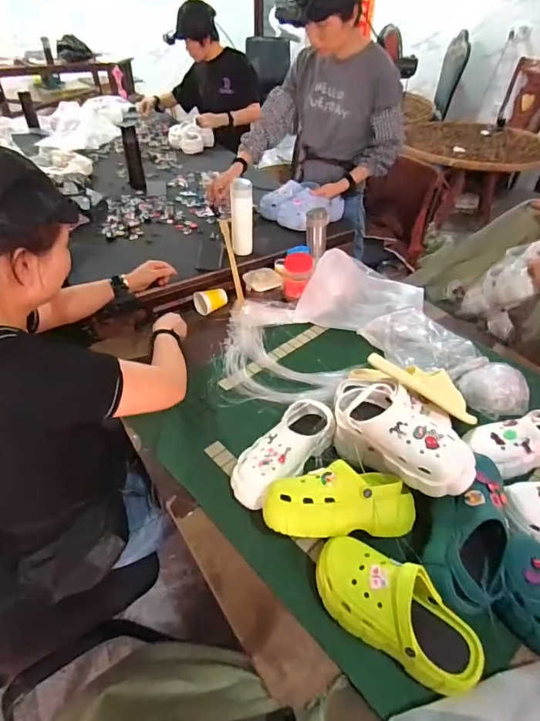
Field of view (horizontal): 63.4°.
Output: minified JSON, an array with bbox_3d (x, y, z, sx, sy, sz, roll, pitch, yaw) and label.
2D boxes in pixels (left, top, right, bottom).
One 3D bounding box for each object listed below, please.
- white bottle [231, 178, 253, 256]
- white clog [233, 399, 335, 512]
[{"bbox_3d":[-0.083,-0.424,1.298,0.063,0.203,0.051,-2,42,-3],"label":"white bottle"},{"bbox_3d":[0.026,0.182,0.880,0.253,0.098,0.104,-32,51,-31],"label":"white clog"}]

